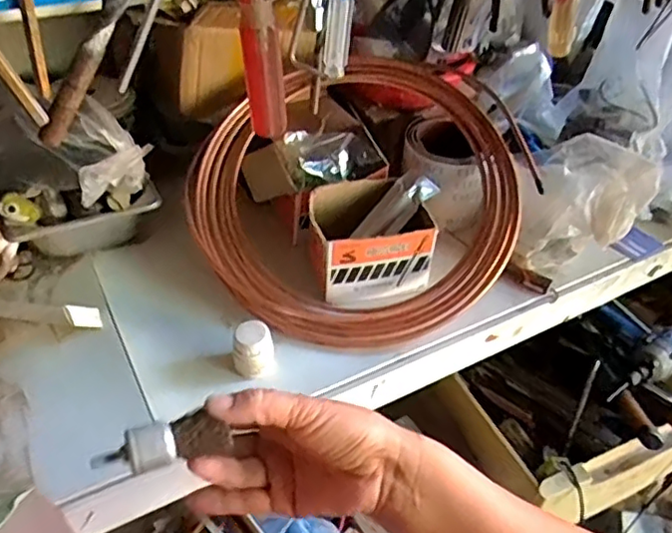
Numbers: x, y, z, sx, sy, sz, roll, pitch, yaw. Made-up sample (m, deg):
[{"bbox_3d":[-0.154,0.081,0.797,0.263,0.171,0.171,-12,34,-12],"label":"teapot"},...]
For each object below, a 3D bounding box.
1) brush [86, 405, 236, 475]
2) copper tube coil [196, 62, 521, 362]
[{"bbox_3d":[-0.099,0.100,0.357,0.075,0.019,0.024,-9,45,-18],"label":"brush"},{"bbox_3d":[0.023,-0.074,0.692,0.335,0.066,0.332,0,75,0],"label":"copper tube coil"}]

